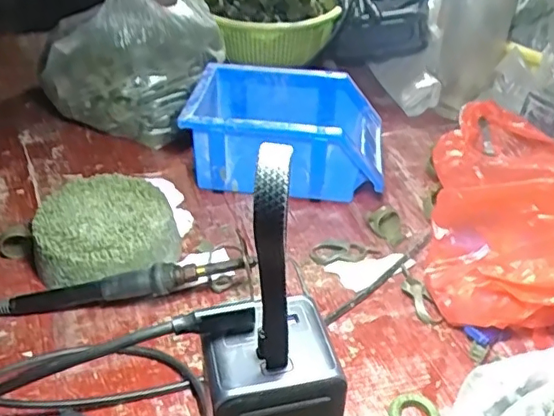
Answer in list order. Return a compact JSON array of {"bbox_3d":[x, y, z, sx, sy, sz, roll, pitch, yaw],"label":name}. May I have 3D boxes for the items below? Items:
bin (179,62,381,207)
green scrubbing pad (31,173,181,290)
[{"bbox_3d":[0.010,-0.076,0.563,0.180,0.081,0.133,4,38,6],"label":"bin"},{"bbox_3d":[-0.132,0.016,0.448,0.103,0.040,0.103,-11,39,-12],"label":"green scrubbing pad"}]

